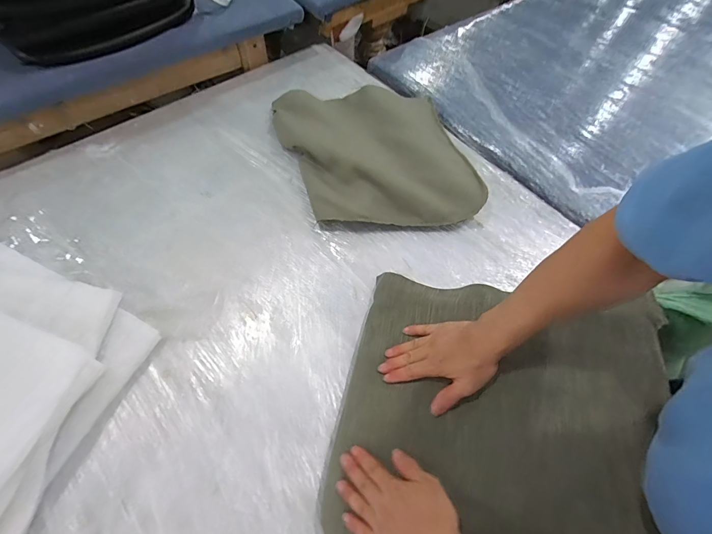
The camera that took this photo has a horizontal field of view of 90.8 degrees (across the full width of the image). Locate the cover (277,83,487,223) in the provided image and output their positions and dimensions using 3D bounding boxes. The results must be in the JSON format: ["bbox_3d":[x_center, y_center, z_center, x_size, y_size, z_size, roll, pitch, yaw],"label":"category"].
[{"bbox_3d":[0.040,-0.284,0.878,0.445,0.095,0.465,-9,60,-7],"label":"cover"}]

